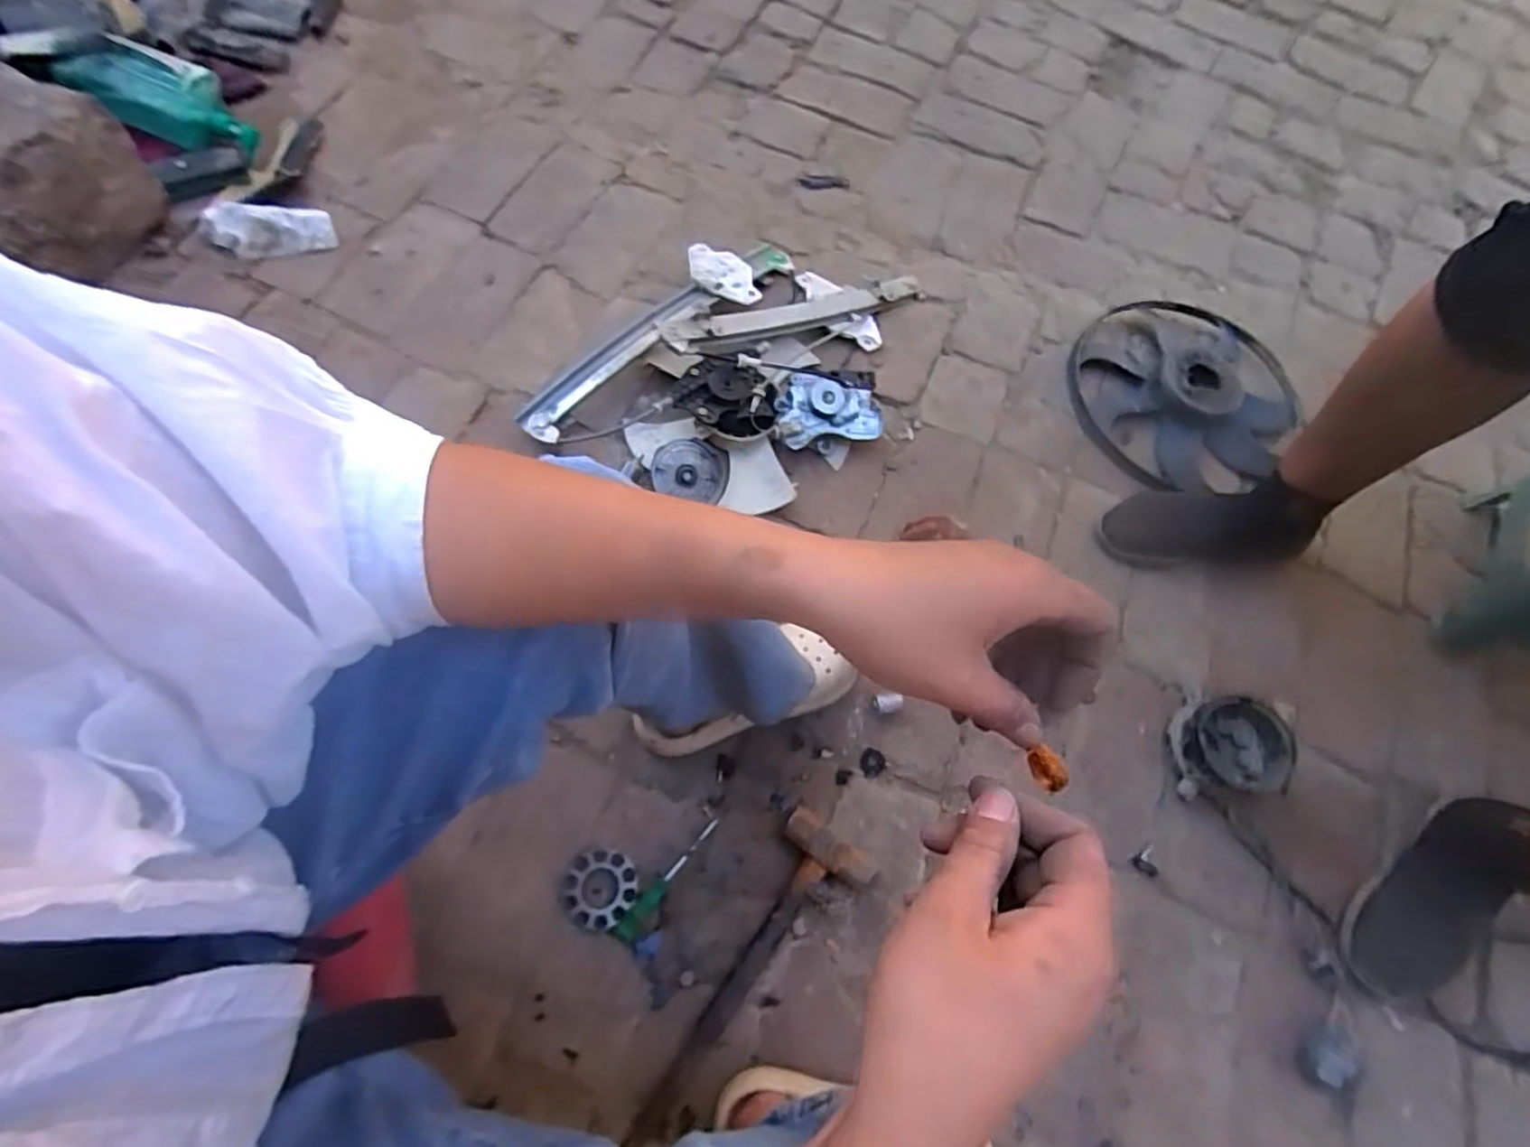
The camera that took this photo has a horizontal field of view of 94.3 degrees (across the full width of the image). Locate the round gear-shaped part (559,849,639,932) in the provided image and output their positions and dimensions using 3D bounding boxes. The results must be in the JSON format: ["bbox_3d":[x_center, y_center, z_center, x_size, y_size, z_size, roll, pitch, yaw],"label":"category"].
[{"bbox_3d":[-0.174,0.330,0.742,0.077,0.009,0.075,2,68,-4],"label":"round gear-shaped part"}]

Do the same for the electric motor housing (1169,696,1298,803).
[{"bbox_3d":[0.529,0.198,0.815,0.114,0.064,0.104,-5,69,-7],"label":"electric motor housing"}]

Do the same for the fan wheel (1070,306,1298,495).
[{"bbox_3d":[0.622,-0.274,1.029,0.315,0.056,0.314,2,68,-4],"label":"fan wheel"}]

